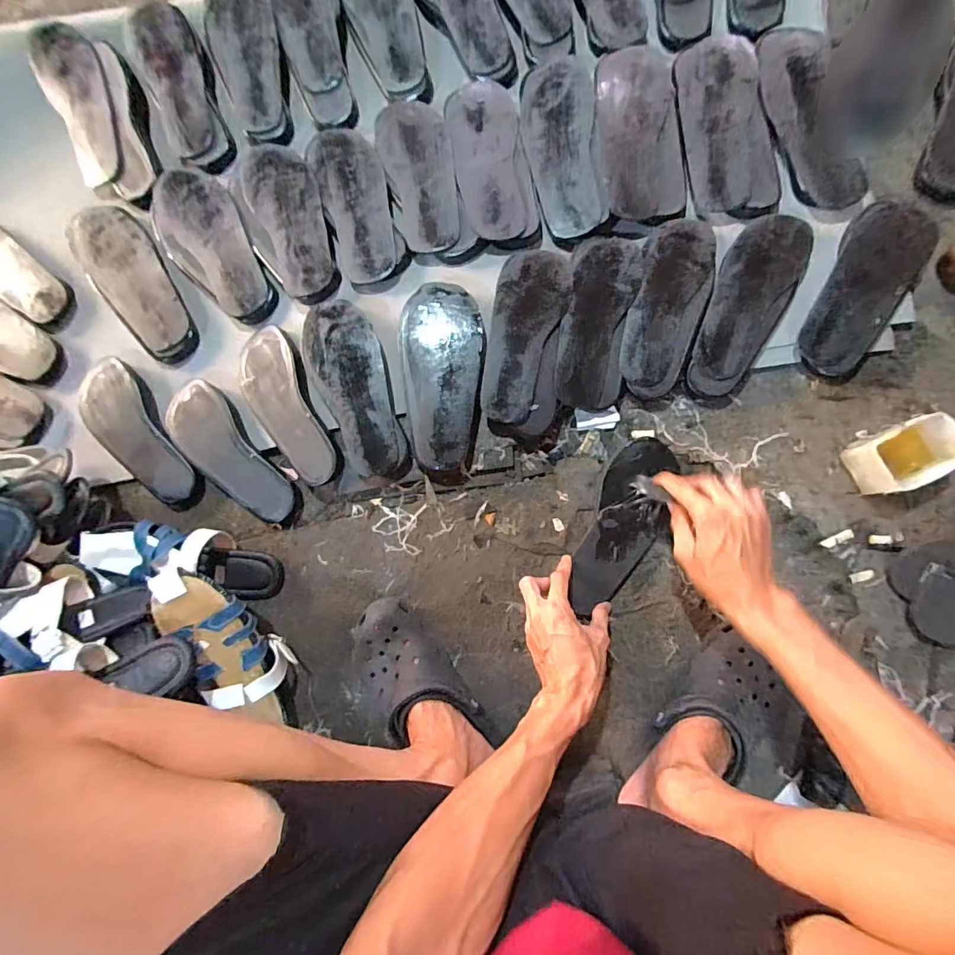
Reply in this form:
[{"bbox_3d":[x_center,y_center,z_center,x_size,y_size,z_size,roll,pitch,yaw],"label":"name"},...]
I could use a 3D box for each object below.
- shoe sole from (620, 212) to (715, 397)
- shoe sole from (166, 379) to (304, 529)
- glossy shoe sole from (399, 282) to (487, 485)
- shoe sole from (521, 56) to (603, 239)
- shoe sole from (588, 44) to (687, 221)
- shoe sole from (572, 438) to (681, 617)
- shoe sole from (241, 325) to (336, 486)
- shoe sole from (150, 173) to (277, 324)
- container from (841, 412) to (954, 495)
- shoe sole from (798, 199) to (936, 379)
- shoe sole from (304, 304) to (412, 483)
[{"bbox_3d":[0.248,-0.225,0.595,0.091,0.016,0.241,15,85,6],"label":"shoe sole"},{"bbox_3d":[-0.336,-0.026,0.611,0.092,0.021,0.226,-39,82,0],"label":"shoe sole"},{"bbox_3d":[-0.041,-0.120,0.579,0.101,0.044,0.244,-4,83,4],"label":"glossy shoe sole"},{"bbox_3d":[0.113,-0.456,0.622,0.095,0.013,0.266,-2,84,4],"label":"shoe sole"},{"bbox_3d":[0.215,-0.470,0.614,0.117,0.013,0.256,-3,83,4],"label":"shoe sole"},{"bbox_3d":[0.184,0.062,0.568,0.087,0.011,0.223,22,88,6],"label":"shoe sole"},{"bbox_3d":[-0.259,-0.094,0.610,0.080,0.033,0.230,-25,82,1],"label":"shoe sole"},{"bbox_3d":[-0.382,-0.332,0.650,0.114,0.016,0.265,-31,82,1],"label":"shoe sole"},{"bbox_3d":[0.515,-0.028,0.549,0.103,0.054,0.067,-21,82,2],"label":"container"},{"bbox_3d":[0.496,-0.240,0.578,0.108,0.038,0.241,29,87,7],"label":"shoe sole"},{"bbox_3d":[-0.159,-0.114,0.587,0.096,0.035,0.237,-16,83,3],"label":"shoe sole"}]

